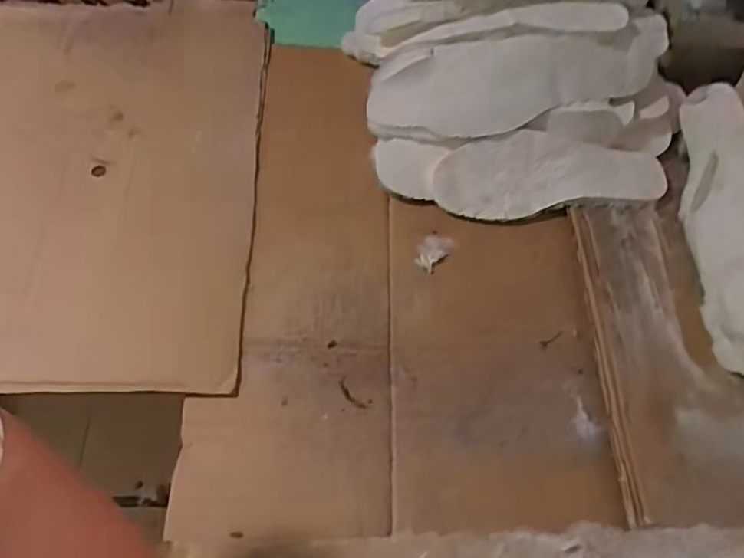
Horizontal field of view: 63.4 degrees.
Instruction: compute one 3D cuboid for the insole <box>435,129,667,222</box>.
[{"bbox_3d":[0.204,-0.120,0.672,0.275,0.018,0.088,-8,100,-9],"label":"insole"}]

